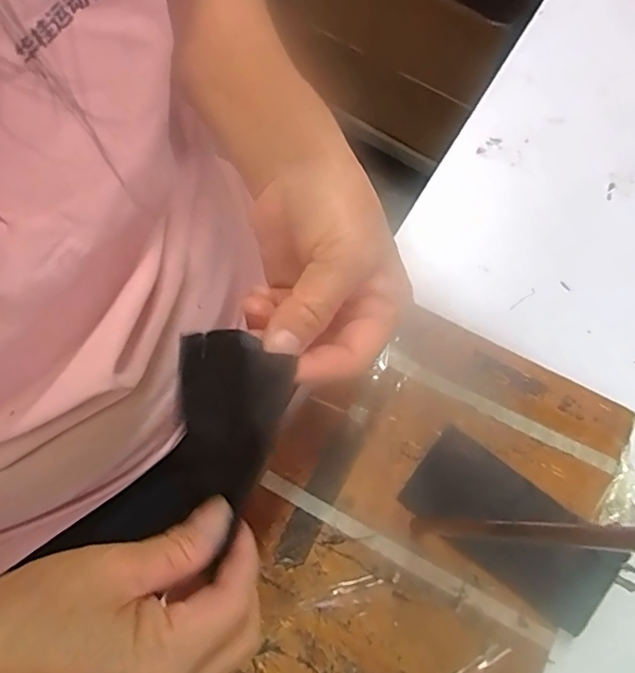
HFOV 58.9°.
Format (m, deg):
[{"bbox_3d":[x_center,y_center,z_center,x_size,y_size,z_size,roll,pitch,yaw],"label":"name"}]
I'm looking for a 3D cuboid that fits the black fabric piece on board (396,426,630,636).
[{"bbox_3d":[0.106,0.106,0.311,0.114,0.004,0.053,37,76,12],"label":"black fabric piece on board"}]

